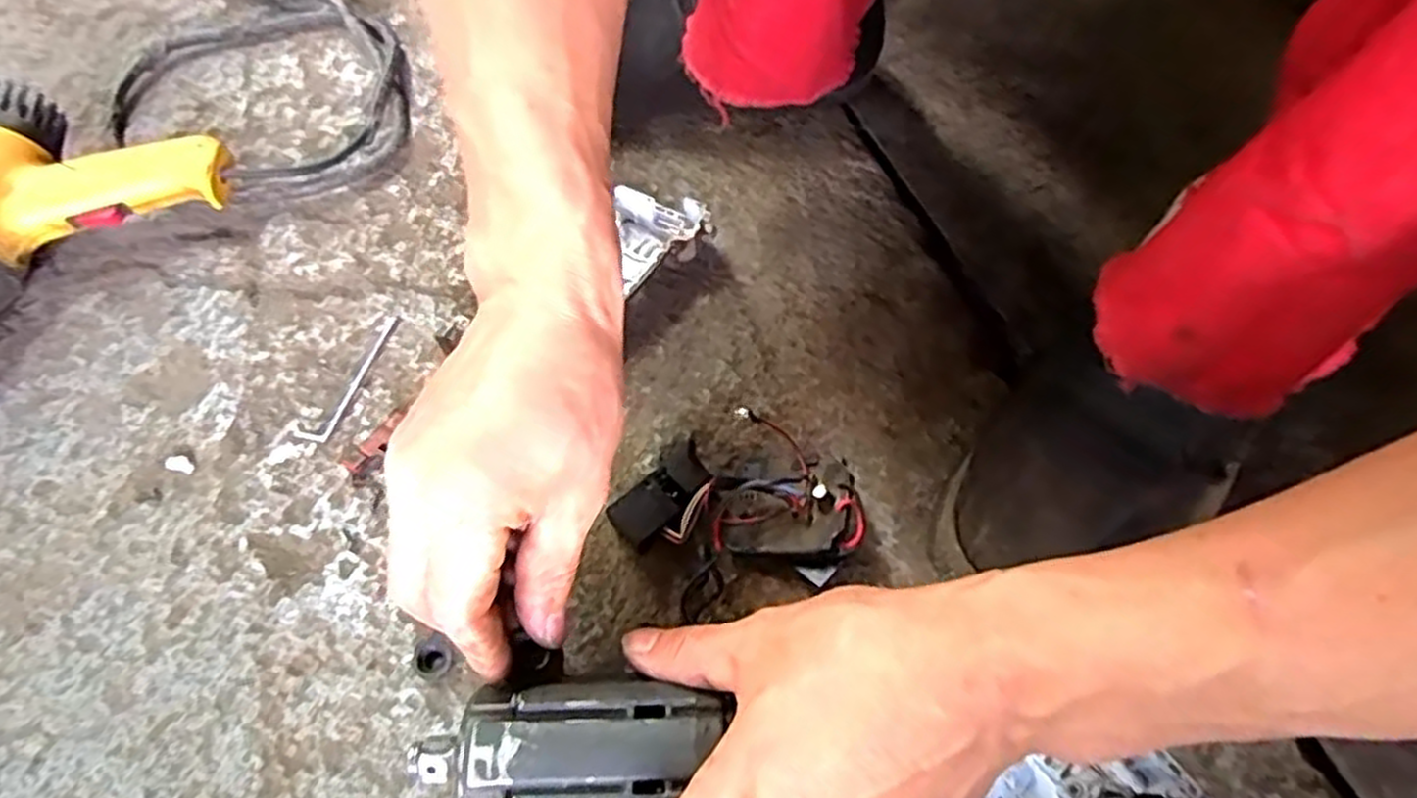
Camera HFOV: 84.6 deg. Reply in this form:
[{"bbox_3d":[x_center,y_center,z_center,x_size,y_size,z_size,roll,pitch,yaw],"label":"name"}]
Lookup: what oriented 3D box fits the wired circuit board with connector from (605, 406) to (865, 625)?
[{"bbox_3d":[0.012,0.054,0.380,0.106,0.045,0.089,-17,61,-9],"label":"wired circuit board with connector"}]

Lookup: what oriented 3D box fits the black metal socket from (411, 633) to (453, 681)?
[{"bbox_3d":[-0.129,0.122,0.364,0.018,0.008,0.018,-1,60,1],"label":"black metal socket"}]

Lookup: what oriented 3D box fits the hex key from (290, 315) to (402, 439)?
[{"bbox_3d":[-0.205,-0.014,0.447,0.019,0.004,0.088,17,62,11],"label":"hex key"}]

